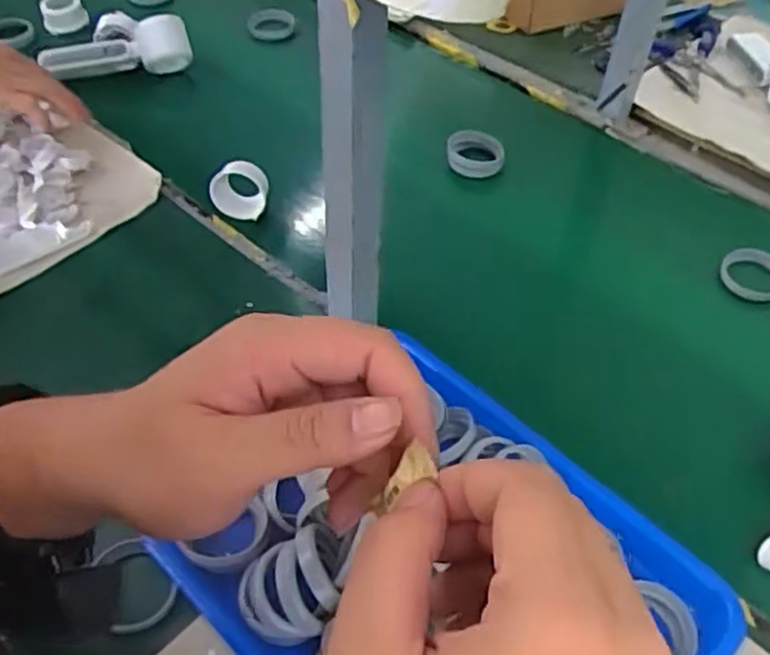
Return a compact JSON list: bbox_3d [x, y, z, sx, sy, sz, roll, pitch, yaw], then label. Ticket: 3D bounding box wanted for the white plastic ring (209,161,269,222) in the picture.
[{"bbox_3d":[-0.150,-0.140,0.762,0.062,0.057,0.028,14,49,11],"label":"white plastic ring"}]

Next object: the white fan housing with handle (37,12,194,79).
[{"bbox_3d":[-0.338,-0.358,0.956,0.181,0.058,0.071,-4,48,-6],"label":"white fan housing with handle"}]

